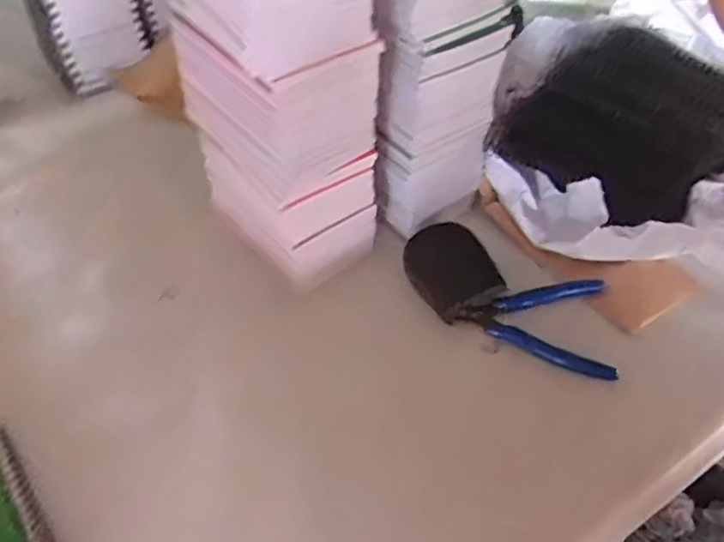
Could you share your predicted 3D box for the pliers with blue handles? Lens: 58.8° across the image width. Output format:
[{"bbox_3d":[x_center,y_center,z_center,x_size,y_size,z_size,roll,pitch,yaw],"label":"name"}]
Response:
[{"bbox_3d":[0.115,0.015,0.506,0.175,0.018,0.081,18,52,17],"label":"pliers with blue handles"}]

